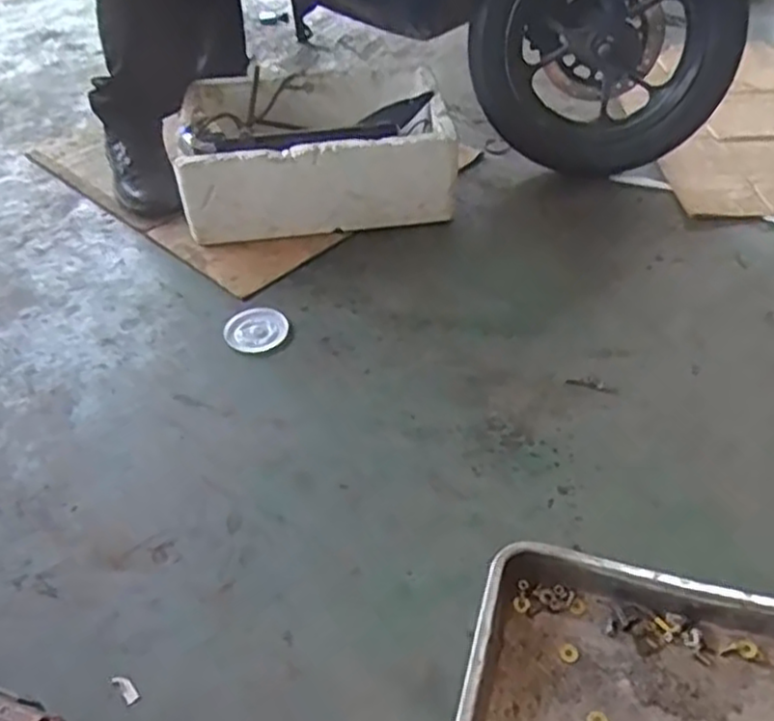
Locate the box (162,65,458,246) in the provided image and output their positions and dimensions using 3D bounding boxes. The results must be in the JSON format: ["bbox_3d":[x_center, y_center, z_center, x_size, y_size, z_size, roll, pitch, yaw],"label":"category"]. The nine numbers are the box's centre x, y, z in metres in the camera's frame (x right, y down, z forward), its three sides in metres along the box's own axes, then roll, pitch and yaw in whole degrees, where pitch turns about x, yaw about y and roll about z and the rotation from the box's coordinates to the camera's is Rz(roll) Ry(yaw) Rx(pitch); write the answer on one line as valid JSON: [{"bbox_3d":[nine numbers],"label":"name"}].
[{"bbox_3d":[-0.135,-0.387,1.313,0.470,0.164,0.363,-7,44,-3],"label":"box"}]

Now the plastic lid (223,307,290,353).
[{"bbox_3d":[-0.195,-0.046,1.076,0.086,0.013,0.087,-2,44,2],"label":"plastic lid"}]

